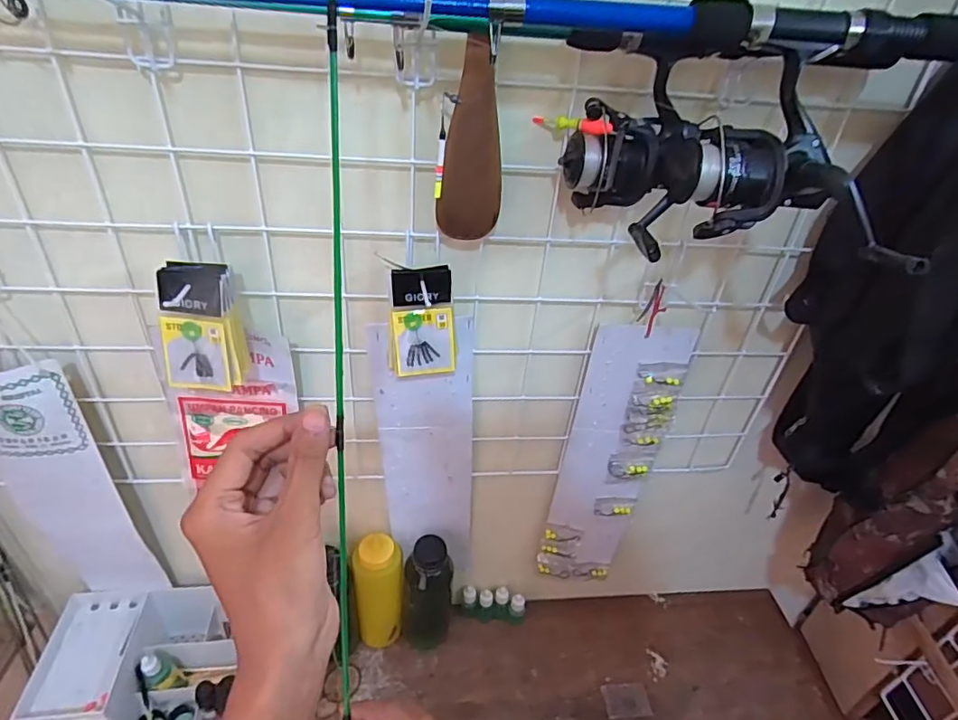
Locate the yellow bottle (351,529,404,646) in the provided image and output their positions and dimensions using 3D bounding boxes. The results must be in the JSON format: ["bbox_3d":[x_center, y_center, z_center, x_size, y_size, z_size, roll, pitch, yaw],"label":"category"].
[{"bbox_3d":[-0.130,0.305,0.718,0.060,0.192,0.054,-1,36,-9],"label":"yellow bottle"}]

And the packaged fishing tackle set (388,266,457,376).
[{"bbox_3d":[-0.048,-0.033,0.477,0.058,0.093,0.030,1,36,-6],"label":"packaged fishing tackle set"}]

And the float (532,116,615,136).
[{"bbox_3d":[0.070,-0.176,0.409,0.064,0.014,0.013,33,44,33],"label":"float"}]

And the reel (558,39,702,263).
[{"bbox_3d":[0.100,-0.145,0.383,0.094,0.119,0.111,10,36,6],"label":"reel"}]

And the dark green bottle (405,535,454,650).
[{"bbox_3d":[-0.068,0.307,0.720,0.066,0.189,0.053,4,36,-2],"label":"dark green bottle"}]

